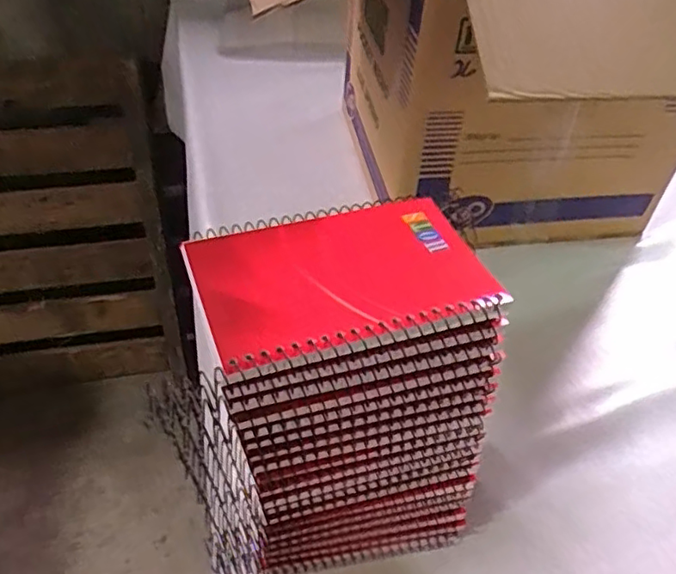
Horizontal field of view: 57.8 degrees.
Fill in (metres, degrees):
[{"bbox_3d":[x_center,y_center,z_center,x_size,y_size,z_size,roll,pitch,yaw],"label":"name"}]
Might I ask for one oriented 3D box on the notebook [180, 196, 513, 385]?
[{"bbox_3d":[0.003,-0.004,0.283,0.133,0.017,0.083,-14,46,-17],"label":"notebook"}]

